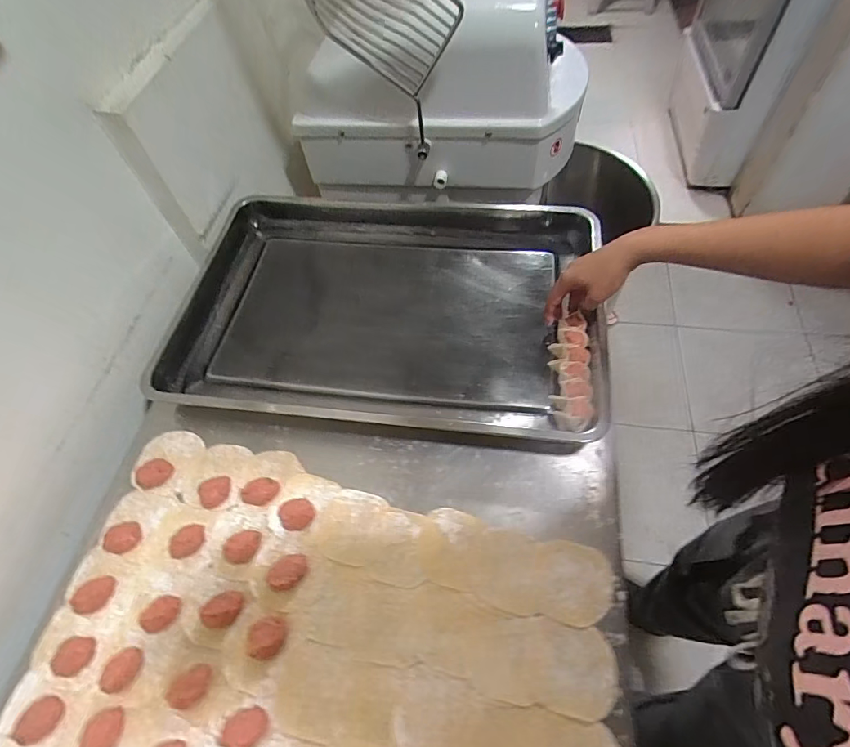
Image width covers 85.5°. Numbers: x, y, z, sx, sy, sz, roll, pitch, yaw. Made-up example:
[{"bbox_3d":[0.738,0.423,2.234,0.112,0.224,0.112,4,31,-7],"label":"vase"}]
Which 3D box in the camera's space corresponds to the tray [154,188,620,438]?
[{"bbox_3d":[-0.065,-0.101,0.666,0.625,0.049,0.396,5,58,8],"label":"tray"}]

